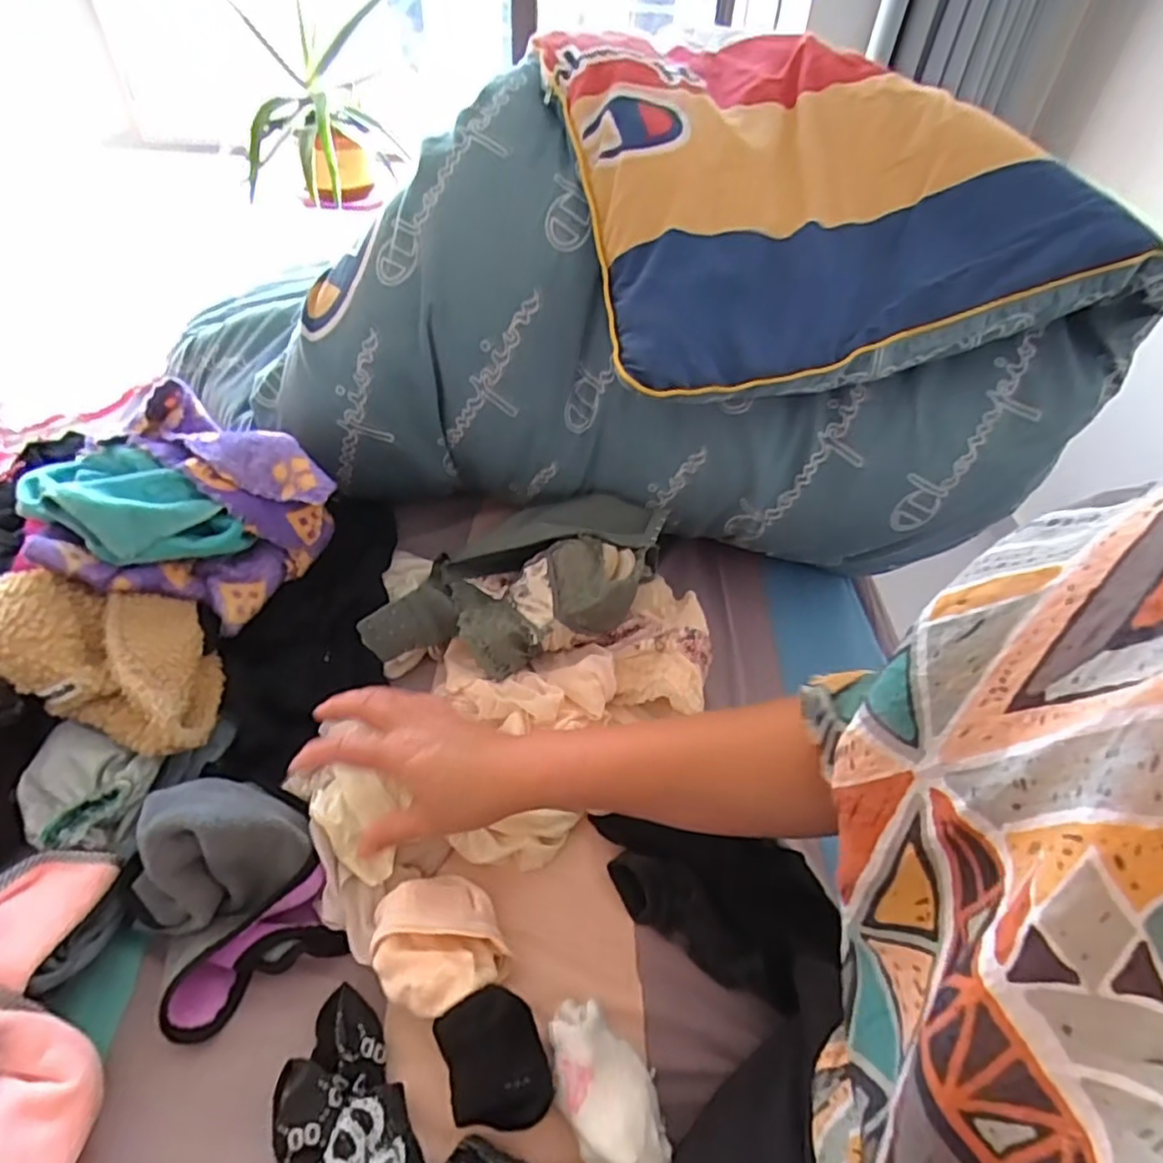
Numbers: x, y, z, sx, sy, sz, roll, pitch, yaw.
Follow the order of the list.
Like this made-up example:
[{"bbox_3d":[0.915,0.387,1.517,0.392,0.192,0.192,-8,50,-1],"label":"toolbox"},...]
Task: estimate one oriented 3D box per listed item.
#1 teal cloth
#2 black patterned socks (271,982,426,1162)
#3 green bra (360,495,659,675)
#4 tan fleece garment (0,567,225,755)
[{"bbox_3d":[-0.396,-0.065,0.564,0.178,0.079,0.090,18,47,13],"label":"teal cloth"},{"bbox_3d":[-0.134,0.316,0.380,0.065,0.031,0.155,-23,36,-24],"label":"black patterned socks"},{"bbox_3d":[-0.052,-0.013,0.640,0.235,0.070,0.212,11,46,7],"label":"green bra"},{"bbox_3d":[-0.367,0.050,0.527,0.187,0.104,0.126,14,47,10],"label":"tan fleece garment"}]

